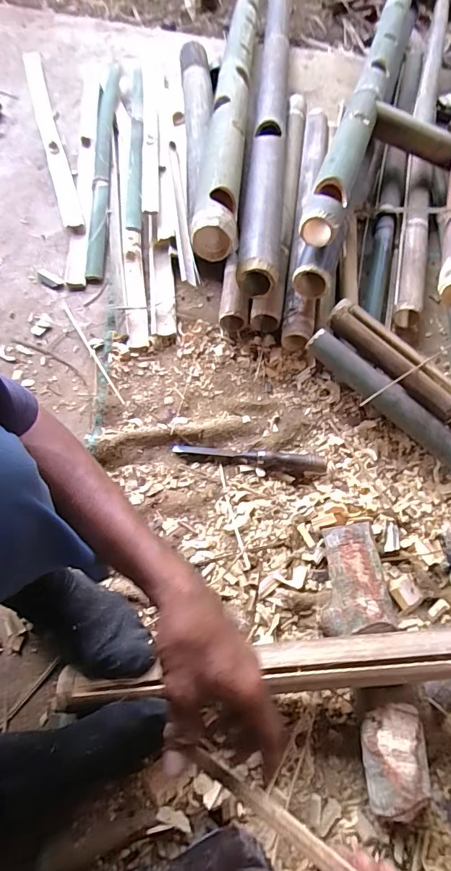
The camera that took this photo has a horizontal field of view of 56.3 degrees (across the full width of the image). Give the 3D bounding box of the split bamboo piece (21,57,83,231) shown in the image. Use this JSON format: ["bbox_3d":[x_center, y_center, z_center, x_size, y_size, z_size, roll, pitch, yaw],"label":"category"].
[{"bbox_3d":[-0.402,-0.692,0.967,0.042,0.033,0.635,-16,68,-9],"label":"split bamboo piece"}]

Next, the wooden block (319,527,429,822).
[{"bbox_3d":[0.184,0.286,0.552,0.084,0.065,0.320,-5,67,-5],"label":"wooden block"}]

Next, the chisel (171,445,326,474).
[{"bbox_3d":[0.037,0.033,0.682,0.244,0.020,0.026,7,67,1],"label":"chisel"}]

